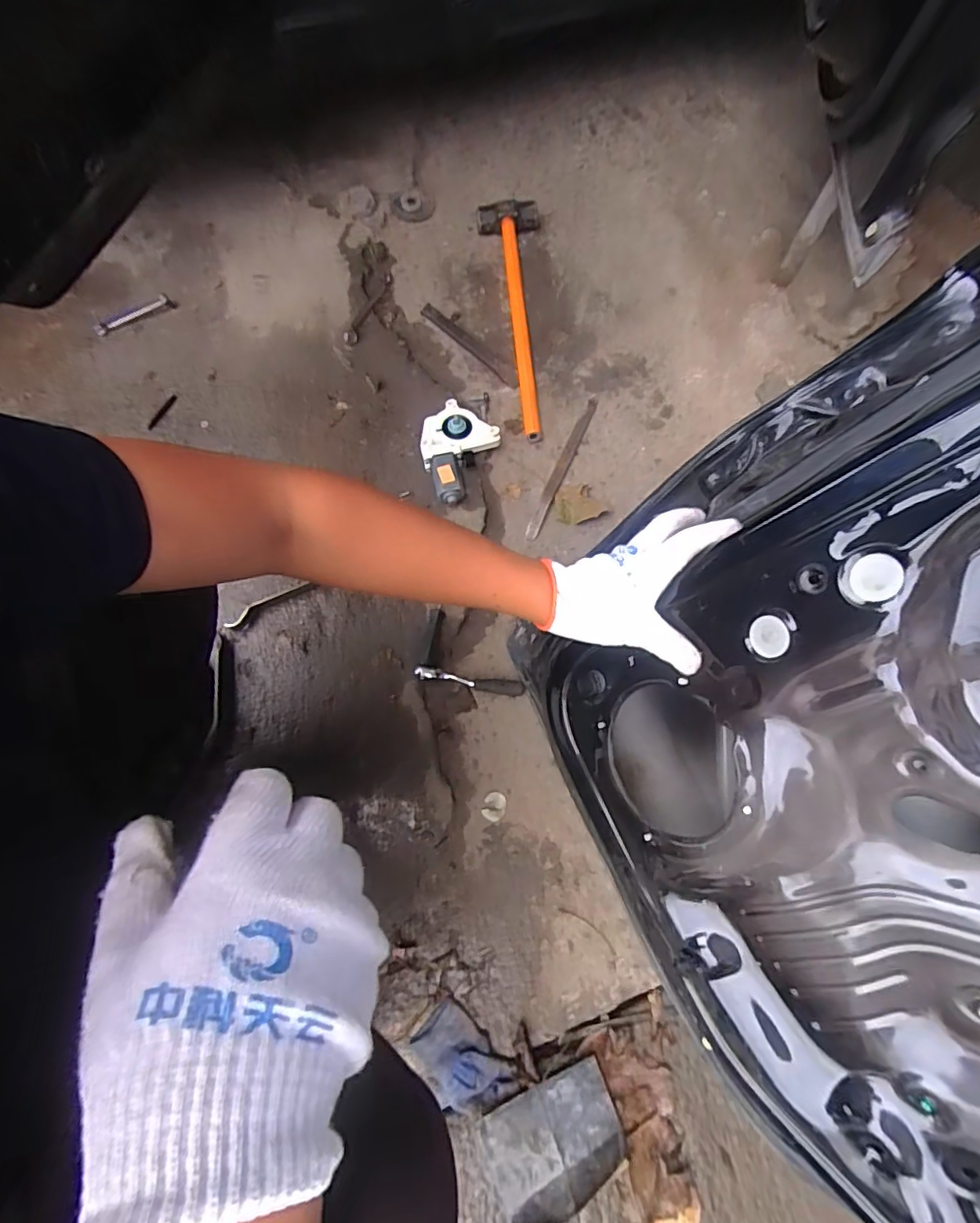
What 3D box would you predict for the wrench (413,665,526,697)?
[{"bbox_3d":[-0.027,0.095,0.761,0.149,0.033,0.022,7,68,0],"label":"wrench"}]

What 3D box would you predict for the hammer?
[{"bbox_3d":[0.053,-0.479,0.921,0.100,0.053,0.417,-6,89,-5],"label":"hammer"}]

